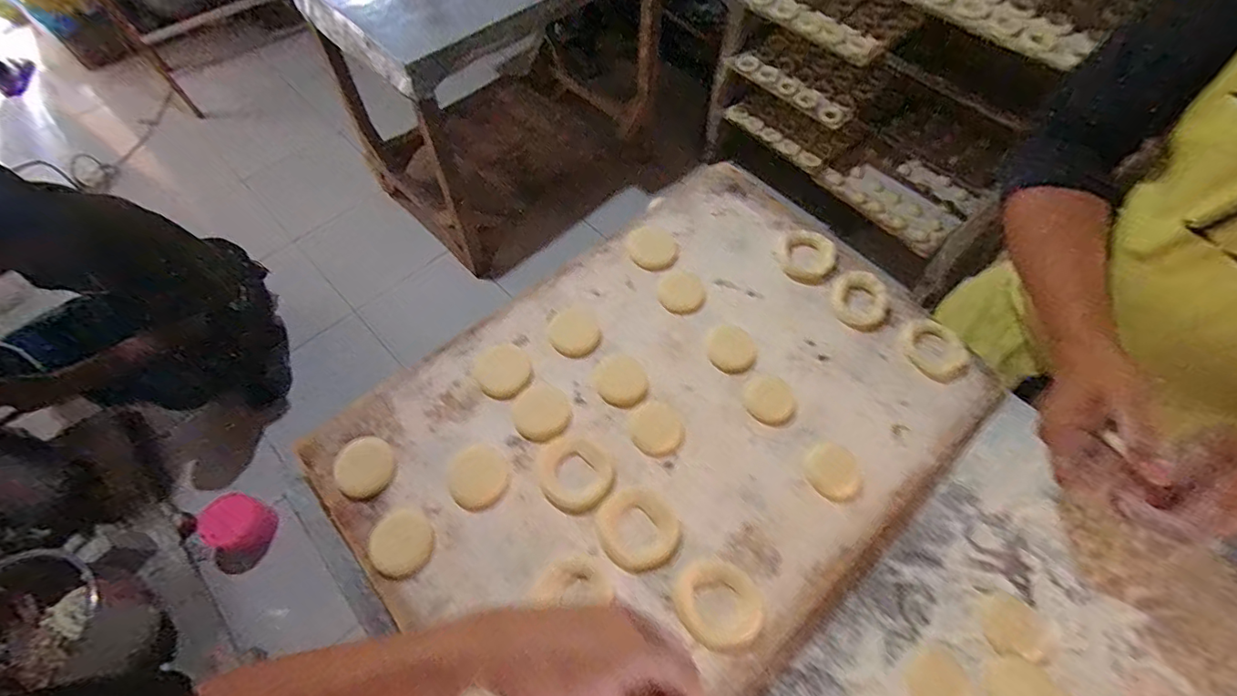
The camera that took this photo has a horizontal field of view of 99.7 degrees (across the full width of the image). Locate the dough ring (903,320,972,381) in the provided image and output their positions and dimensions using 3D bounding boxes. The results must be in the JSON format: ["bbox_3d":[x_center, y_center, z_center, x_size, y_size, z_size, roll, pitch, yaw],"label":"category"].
[{"bbox_3d":[0.343,0.001,0.564,0.058,0.009,0.070,-11,64,-7],"label":"dough ring"}]

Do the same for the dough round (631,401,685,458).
[{"bbox_3d":[0.038,0.079,0.512,0.050,0.004,0.052,0,63,-1],"label":"dough round"}]

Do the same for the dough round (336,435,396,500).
[{"bbox_3d":[-0.234,0.110,0.483,0.048,0.008,0.056,-4,63,-3],"label":"dough round"}]

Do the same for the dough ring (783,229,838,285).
[{"bbox_3d":[0.220,-0.106,0.608,0.064,0.012,0.065,0,63,-1],"label":"dough ring"}]

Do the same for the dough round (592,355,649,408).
[{"bbox_3d":[0.003,0.034,0.538,0.052,0.006,0.058,-23,66,-12],"label":"dough round"}]

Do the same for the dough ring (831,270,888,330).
[{"bbox_3d":[0.269,-0.056,0.583,0.060,0.013,0.066,0,63,-1],"label":"dough ring"}]

